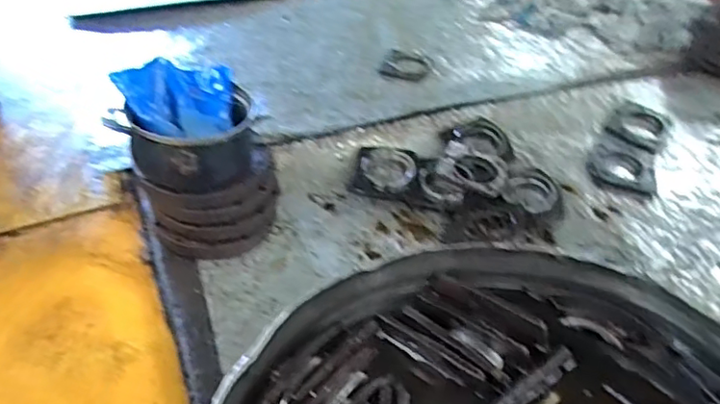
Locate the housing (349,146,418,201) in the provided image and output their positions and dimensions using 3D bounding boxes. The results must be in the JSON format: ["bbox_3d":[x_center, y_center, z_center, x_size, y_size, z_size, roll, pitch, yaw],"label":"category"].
[{"bbox_3d":[0.057,-0.066,1.410,0.144,0.027,0.147,13,64,9],"label":"housing"}]

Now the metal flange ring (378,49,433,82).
[{"bbox_3d":[0.142,-0.410,1.853,0.141,0.013,0.145,15,45,14],"label":"metal flange ring"}]

